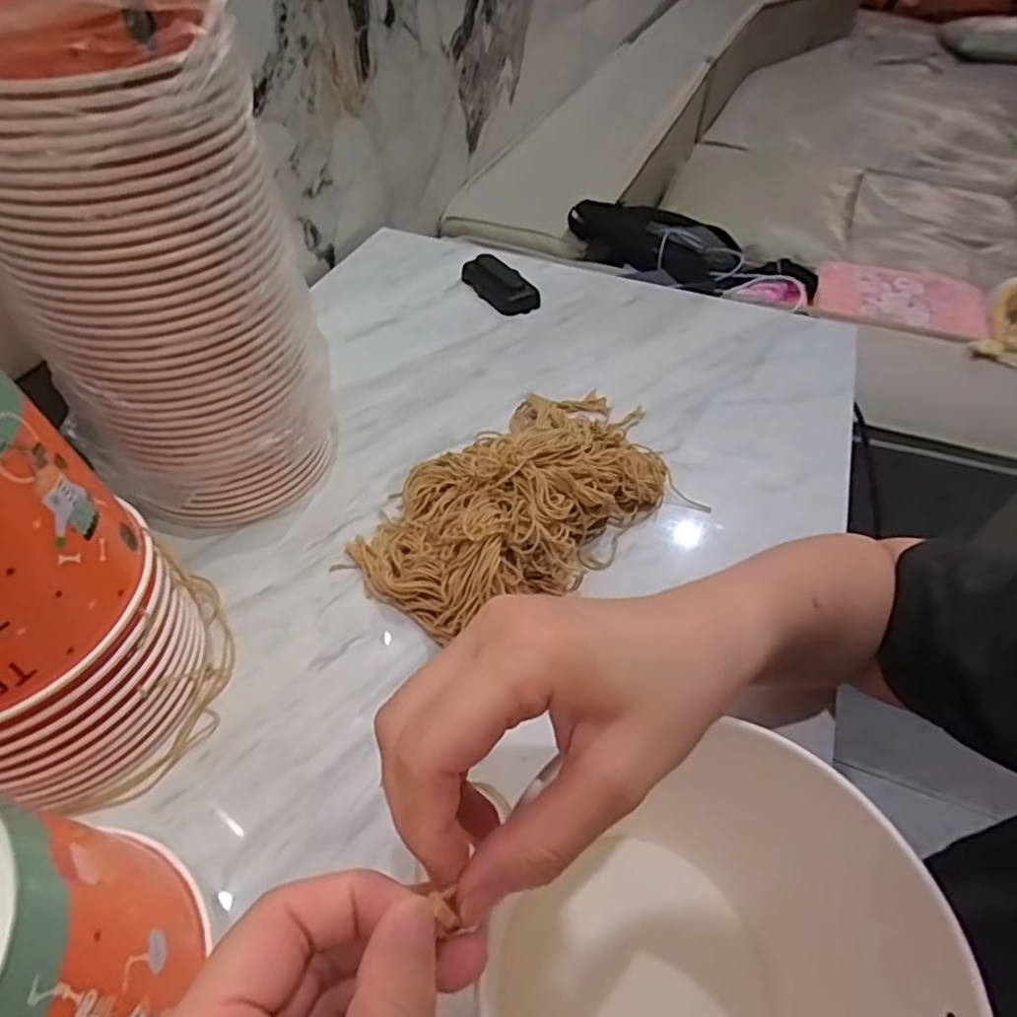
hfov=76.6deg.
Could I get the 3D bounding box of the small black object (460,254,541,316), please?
[{"bbox_3d":[-0.009,-0.256,0.733,0.051,0.028,0.101,-30,54,-24],"label":"small black object"}]

